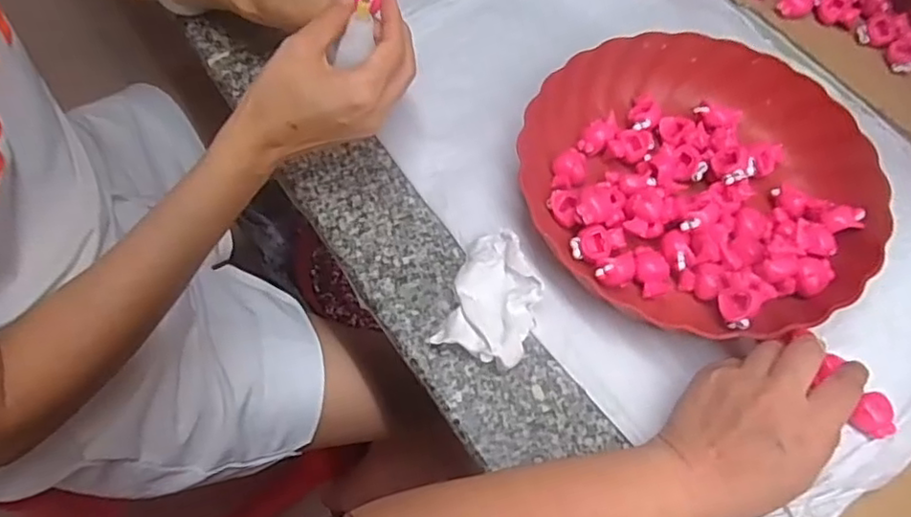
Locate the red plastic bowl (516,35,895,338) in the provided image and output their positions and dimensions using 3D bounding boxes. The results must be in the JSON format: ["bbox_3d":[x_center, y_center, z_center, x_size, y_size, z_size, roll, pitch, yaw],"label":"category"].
[{"bbox_3d":[0.172,-0.061,0.460,0.244,0.044,0.213,19,64,7],"label":"red plastic bowl"}]

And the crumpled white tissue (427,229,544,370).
[{"bbox_3d":[0.027,0.027,0.426,0.056,0.034,0.087,21,64,8],"label":"crumpled white tissue"}]

